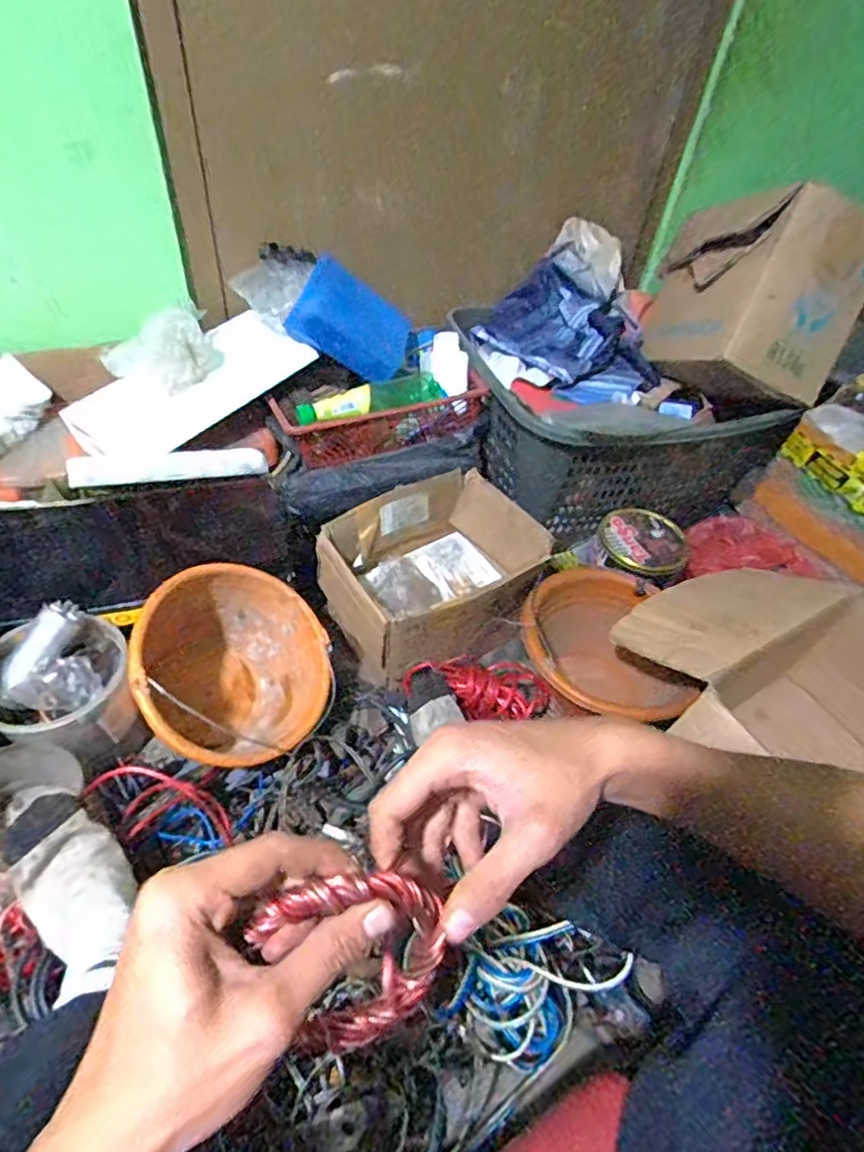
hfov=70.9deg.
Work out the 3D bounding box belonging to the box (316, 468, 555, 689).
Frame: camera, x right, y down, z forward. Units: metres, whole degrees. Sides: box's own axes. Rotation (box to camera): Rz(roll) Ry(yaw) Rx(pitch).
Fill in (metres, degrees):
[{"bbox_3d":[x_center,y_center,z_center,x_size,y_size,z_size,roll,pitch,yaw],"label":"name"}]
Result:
[{"bbox_3d":[0.008,0.002,0.943,0.313,0.155,0.261,-27,55,-28],"label":"box"}]

